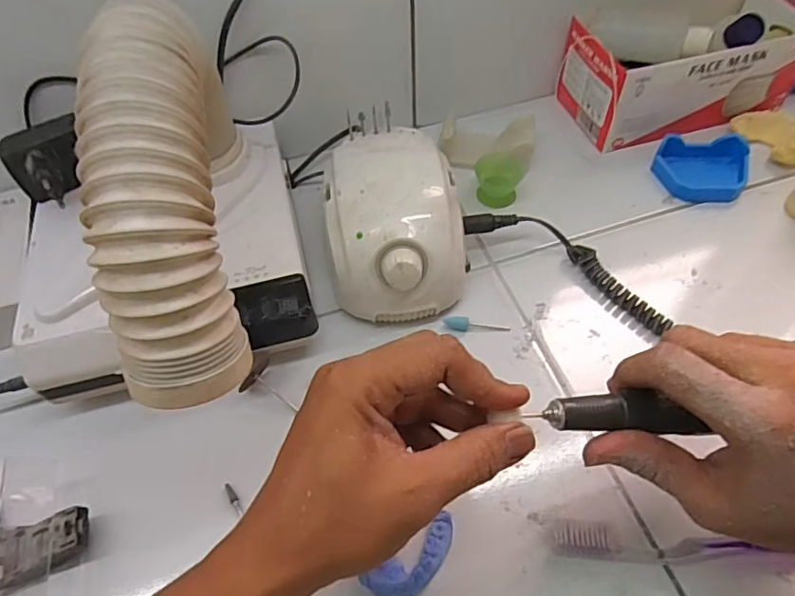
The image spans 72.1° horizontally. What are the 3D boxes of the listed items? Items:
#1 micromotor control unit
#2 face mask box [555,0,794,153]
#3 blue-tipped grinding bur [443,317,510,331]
[{"bbox_3d":[-0.005,-0.057,0.429,0.105,0.081,0.140,-11,56,-4],"label":"micromotor control unit"},{"bbox_3d":[0.270,-0.234,0.530,0.199,0.083,0.124,-16,56,-8],"label":"face mask box"},{"bbox_3d":[0.061,0.021,0.417,0.050,0.007,0.010,6,55,-8],"label":"blue-tipped grinding bur"}]

